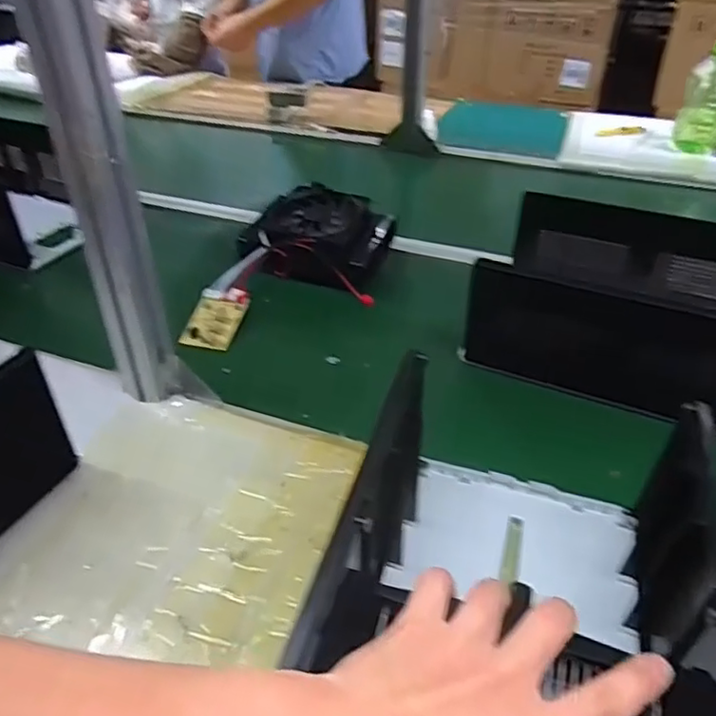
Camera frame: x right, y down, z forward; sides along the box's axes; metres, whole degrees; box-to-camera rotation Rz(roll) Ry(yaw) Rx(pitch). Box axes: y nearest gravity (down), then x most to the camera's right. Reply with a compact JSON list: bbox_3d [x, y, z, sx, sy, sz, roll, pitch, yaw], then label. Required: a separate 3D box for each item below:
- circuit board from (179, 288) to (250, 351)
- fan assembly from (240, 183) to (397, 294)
[{"bbox_3d":[-0.174,-0.051,0.761,0.062,0.009,0.087,12,59,5],"label":"circuit board"},{"bbox_3d":[-0.054,-0.166,0.863,0.186,0.075,0.156,15,39,16],"label":"fan assembly"}]

